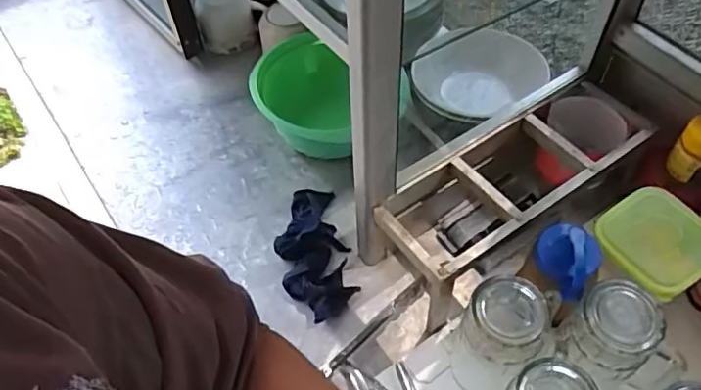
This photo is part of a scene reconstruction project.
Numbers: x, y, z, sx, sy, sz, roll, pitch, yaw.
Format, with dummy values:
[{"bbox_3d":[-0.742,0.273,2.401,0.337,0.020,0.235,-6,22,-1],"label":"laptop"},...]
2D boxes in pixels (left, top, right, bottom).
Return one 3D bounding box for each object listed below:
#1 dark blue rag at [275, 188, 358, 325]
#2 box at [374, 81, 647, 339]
[{"bbox_3d":[-0.043,0.060,0.675,0.078,0.033,0.171,-13,54,-8],"label":"dark blue rag"},{"bbox_3d":[0.174,-0.001,0.655,0.311,0.124,0.120,-29,58,-19],"label":"box"}]

